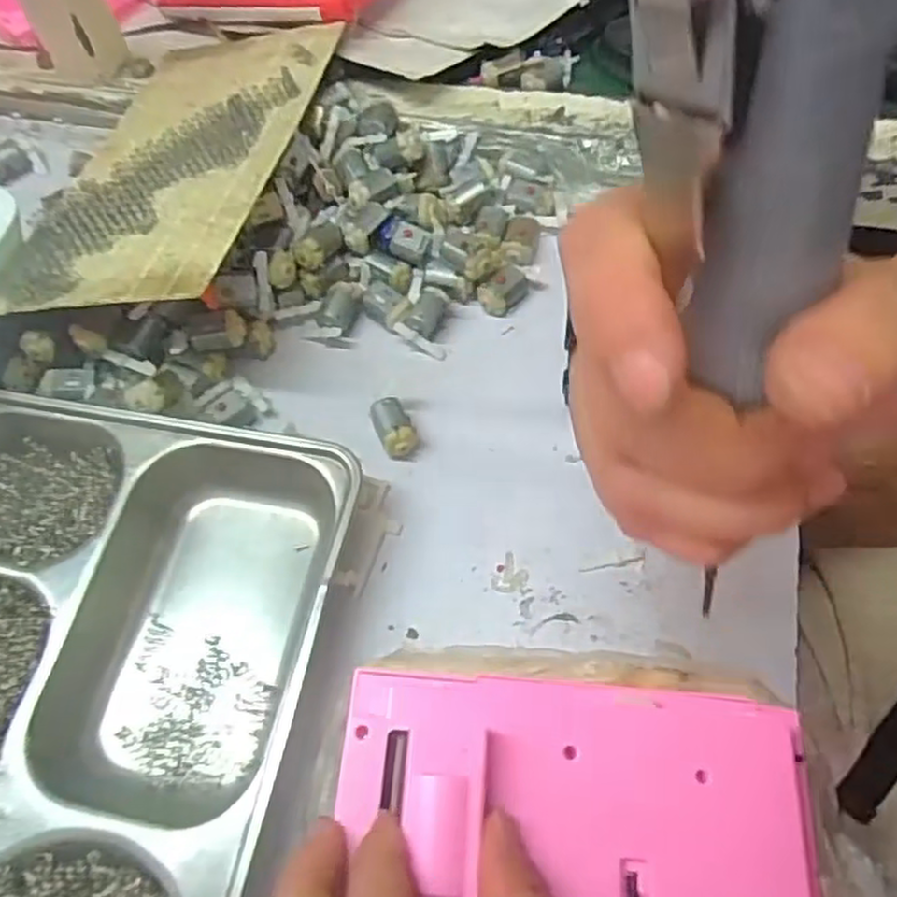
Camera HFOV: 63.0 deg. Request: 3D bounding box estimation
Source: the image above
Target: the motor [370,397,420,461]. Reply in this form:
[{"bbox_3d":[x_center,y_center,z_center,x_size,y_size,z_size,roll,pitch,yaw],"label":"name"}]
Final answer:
[{"bbox_3d":[-0.028,-0.009,0.374,0.017,0.019,0.029,-26,65,-11],"label":"motor"}]

